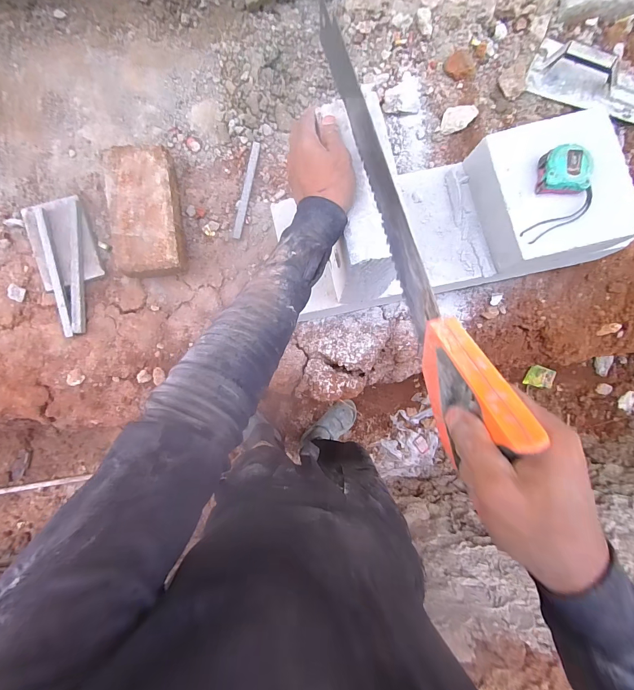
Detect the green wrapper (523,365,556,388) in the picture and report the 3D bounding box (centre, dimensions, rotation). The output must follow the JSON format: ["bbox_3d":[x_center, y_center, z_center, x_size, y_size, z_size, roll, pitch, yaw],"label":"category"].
[{"bbox_3d":[0.915,0.132,1.383,0.119,0.012,0.086,15,109,0],"label":"green wrapper"}]

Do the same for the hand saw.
[{"bbox_3d":[0.067,-0.144,0.322,0.033,0.098,0.483,-11,69,-4],"label":"hand saw"}]

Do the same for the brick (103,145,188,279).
[{"bbox_3d":[-0.290,-0.221,0.590,0.110,0.072,0.210,-6,89,-4],"label":"brick"}]

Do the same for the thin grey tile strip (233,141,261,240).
[{"bbox_3d":[-0.131,-0.289,0.634,0.015,0.009,0.179,13,92,-5],"label":"thin grey tile strip"}]

